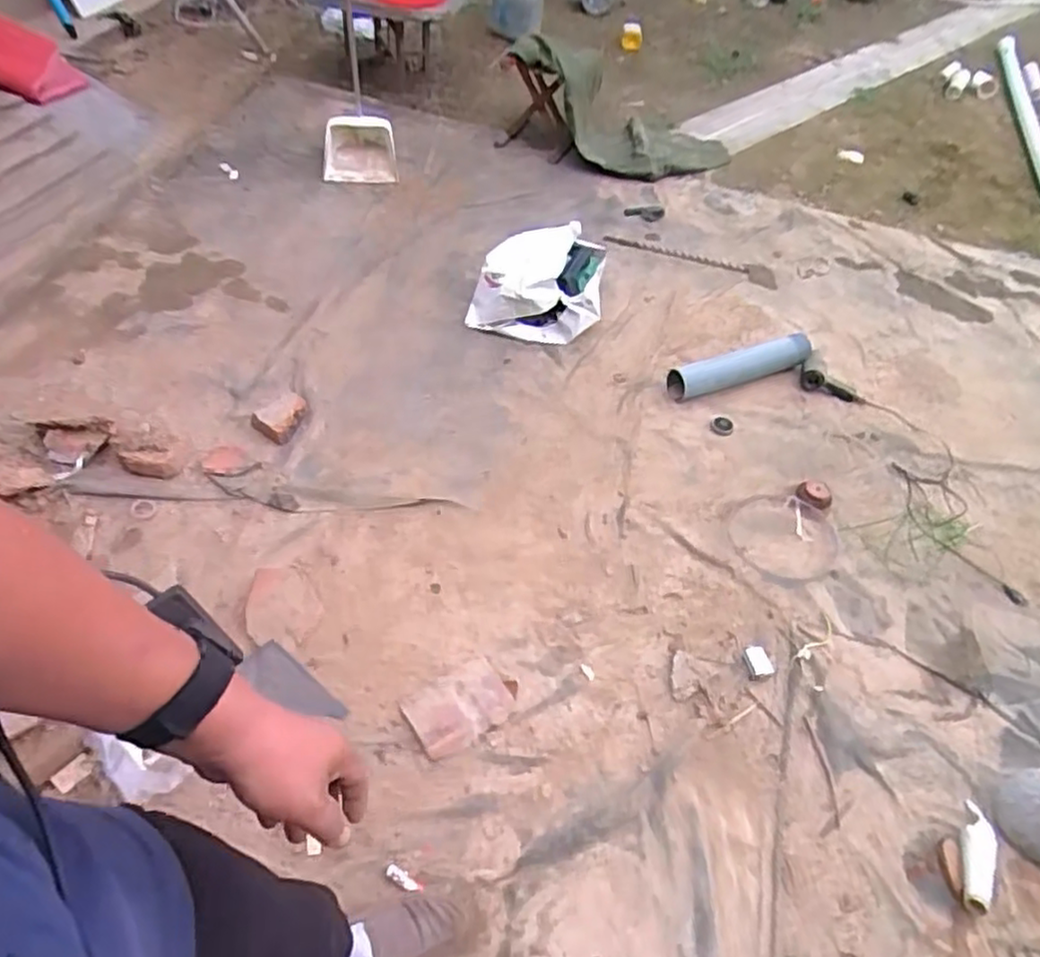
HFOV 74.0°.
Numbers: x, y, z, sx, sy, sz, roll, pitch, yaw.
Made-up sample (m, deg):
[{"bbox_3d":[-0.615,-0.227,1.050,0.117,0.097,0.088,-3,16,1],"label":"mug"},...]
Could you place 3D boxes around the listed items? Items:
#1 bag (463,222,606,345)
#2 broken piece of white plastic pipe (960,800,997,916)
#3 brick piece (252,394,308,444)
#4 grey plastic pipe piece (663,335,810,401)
[{"bbox_3d":[0.051,-0.534,1.921,0.394,0.229,0.218,-4,53,-9],"label":"bag"},{"bbox_3d":[0.774,0.636,1.169,0.056,0.041,0.181,23,53,12],"label":"broken piece of white plastic pipe"},{"bbox_3d":[-0.559,-0.146,1.631,0.105,0.056,0.123,35,59,20],"label":"brick piece"},{"bbox_3d":[0.597,-0.298,1.857,0.430,0.069,0.094,-13,55,-15],"label":"grey plastic pipe piece"}]

